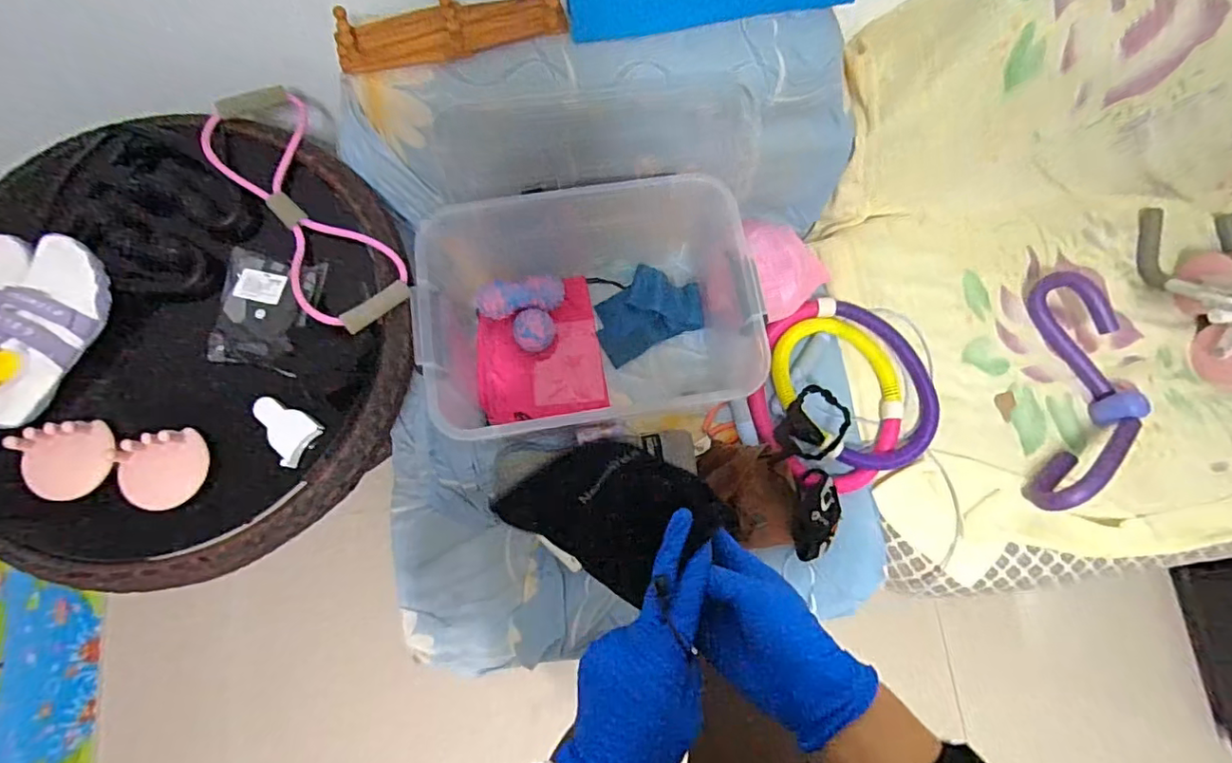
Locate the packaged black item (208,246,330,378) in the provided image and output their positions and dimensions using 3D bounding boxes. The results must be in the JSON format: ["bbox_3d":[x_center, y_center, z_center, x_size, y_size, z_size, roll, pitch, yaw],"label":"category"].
[{"bbox_3d":[-0.458,-0.093,0.750,0.129,0.017,0.151,9,78,1],"label":"packaged black item"}]

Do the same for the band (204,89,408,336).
[{"bbox_3d":[-0.425,-0.239,0.783,0.137,0.042,0.395,-32,80,-8],"label":"band"}]

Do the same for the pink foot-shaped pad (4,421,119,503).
[{"bbox_3d":[-0.672,0.097,0.708,0.092,0.044,0.090,-15,78,-4],"label":"pink foot-shaped pad"}]

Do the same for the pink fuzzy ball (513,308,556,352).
[{"bbox_3d":[-0.136,-0.081,0.965,0.068,0.069,0.067,0,78,-1],"label":"pink fuzzy ball"}]

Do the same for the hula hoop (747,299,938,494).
[{"bbox_3d":[0.376,0.018,0.972,0.308,0.045,0.305,0,78,-1],"label":"hula hoop"}]

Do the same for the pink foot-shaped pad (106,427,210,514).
[{"bbox_3d":[-0.555,0.109,0.704,0.096,0.041,0.087,-21,79,-5],"label":"pink foot-shaped pad"}]

